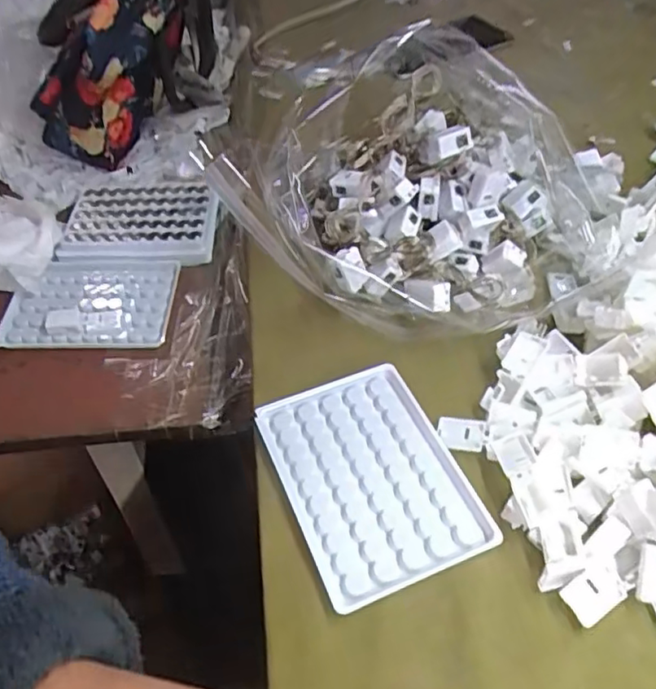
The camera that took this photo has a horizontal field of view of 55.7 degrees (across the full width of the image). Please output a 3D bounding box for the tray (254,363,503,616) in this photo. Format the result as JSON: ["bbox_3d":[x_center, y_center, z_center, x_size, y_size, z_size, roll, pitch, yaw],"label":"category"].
[{"bbox_3d":[0.024,0.073,0.348,0.094,0.009,0.127,-18,52,-14],"label":"tray"}]

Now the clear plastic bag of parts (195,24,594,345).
[{"bbox_3d":[0.076,-0.108,0.430,0.243,0.119,0.190,14,51,13],"label":"clear plastic bag of parts"}]

